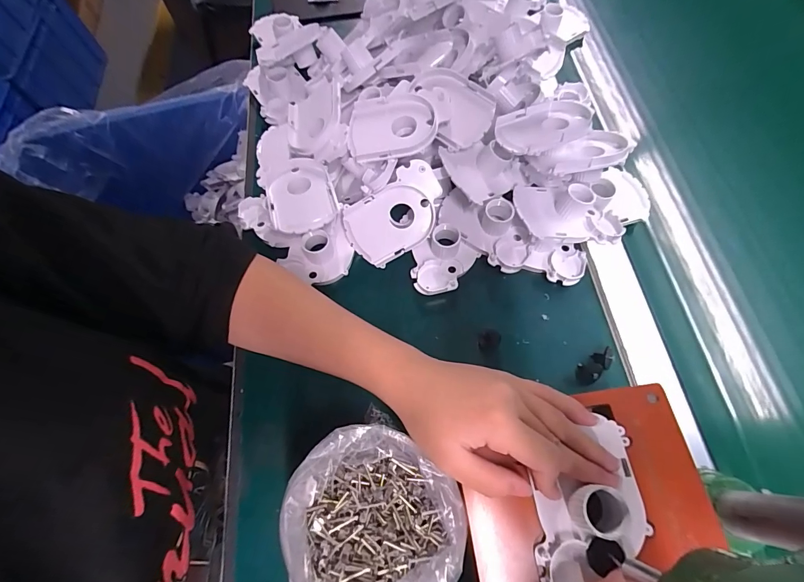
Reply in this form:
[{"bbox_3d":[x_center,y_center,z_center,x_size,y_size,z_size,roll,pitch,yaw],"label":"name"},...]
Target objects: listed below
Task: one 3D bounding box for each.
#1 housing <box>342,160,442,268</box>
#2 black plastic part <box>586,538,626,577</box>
[{"bbox_3d":[-0.006,-0.073,0.378,0.100,0.017,0.066,-32,109,11],"label":"housing"},{"bbox_3d":[0.118,0.154,0.226,0.020,0.007,0.015,-28,68,-14],"label":"black plastic part"}]

